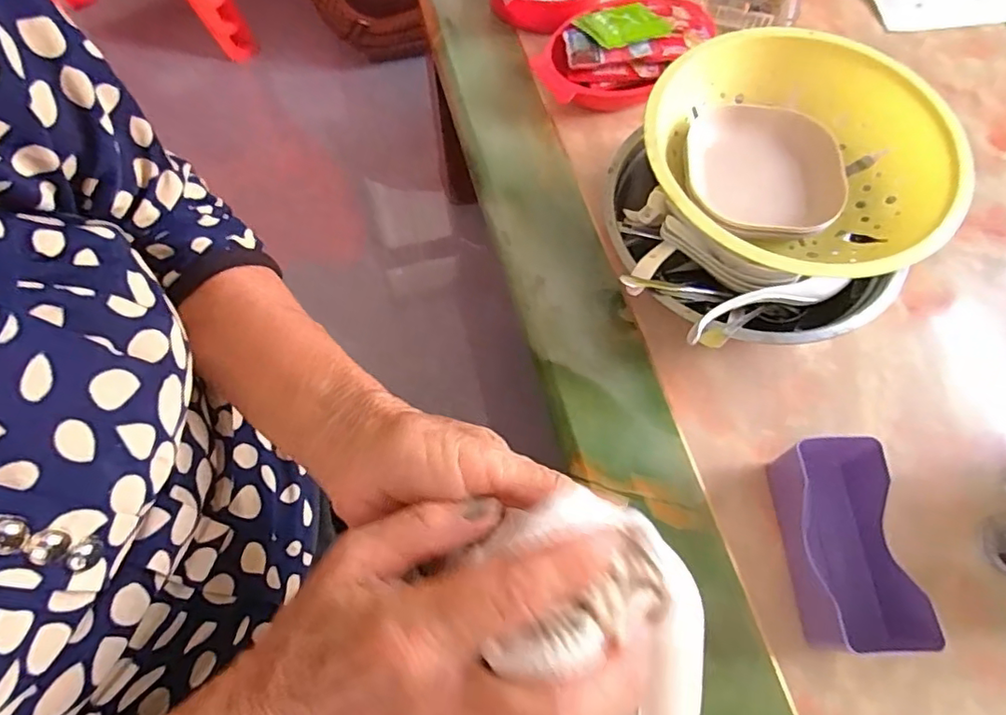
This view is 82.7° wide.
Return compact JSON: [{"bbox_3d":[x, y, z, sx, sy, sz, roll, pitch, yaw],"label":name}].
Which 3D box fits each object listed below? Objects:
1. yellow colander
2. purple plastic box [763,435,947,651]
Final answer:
[{"bbox_3d":[0.242,-0.175,0.491,0.232,0.072,0.227,0,65,0],"label":"yellow colander"},{"bbox_3d":[0.257,0.138,0.428,0.061,0.057,0.144,-2,64,-2],"label":"purple plastic box"}]

